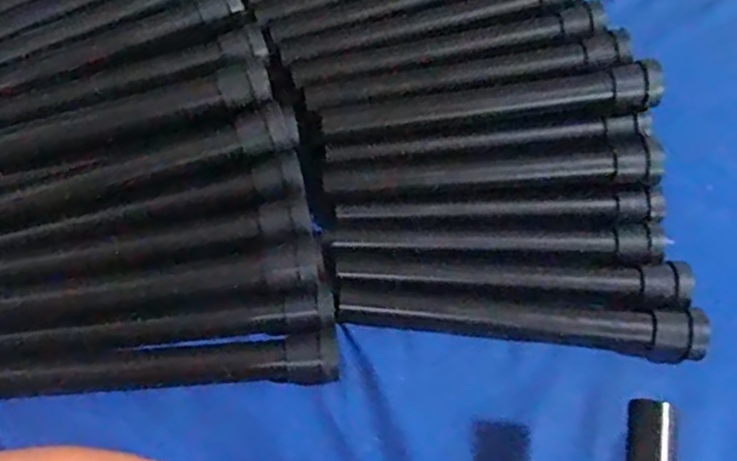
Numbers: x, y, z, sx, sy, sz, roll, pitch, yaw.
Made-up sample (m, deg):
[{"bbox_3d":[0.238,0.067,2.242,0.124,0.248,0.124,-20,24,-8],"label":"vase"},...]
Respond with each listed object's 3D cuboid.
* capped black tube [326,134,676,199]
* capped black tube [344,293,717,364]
[{"bbox_3d":[0.091,-0.045,0.476,0.244,0.035,0.031,-2,58,-3],"label":"capped black tube"},{"bbox_3d":[0.103,0.061,0.440,0.243,0.031,0.028,7,58,3],"label":"capped black tube"}]

